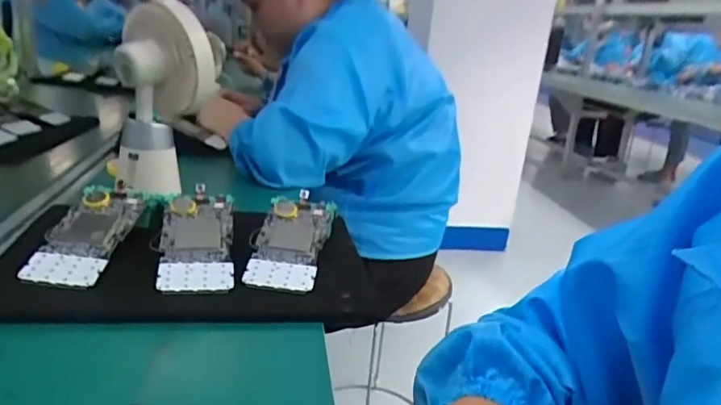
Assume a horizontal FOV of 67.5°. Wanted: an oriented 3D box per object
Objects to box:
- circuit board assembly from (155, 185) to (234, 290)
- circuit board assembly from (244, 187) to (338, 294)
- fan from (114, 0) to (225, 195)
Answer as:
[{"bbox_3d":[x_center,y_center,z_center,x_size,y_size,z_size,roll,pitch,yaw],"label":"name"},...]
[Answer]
[{"bbox_3d":[-0.156,0.033,0.519,0.065,0.009,0.132,1,41,-14],"label":"circuit board assembly"},{"bbox_3d":[-0.068,0.037,0.544,0.067,0.011,0.140,10,36,0],"label":"circuit board assembly"},{"bbox_3d":[-0.241,-0.128,0.675,0.126,0.236,0.104,-3,23,-19],"label":"fan"}]

